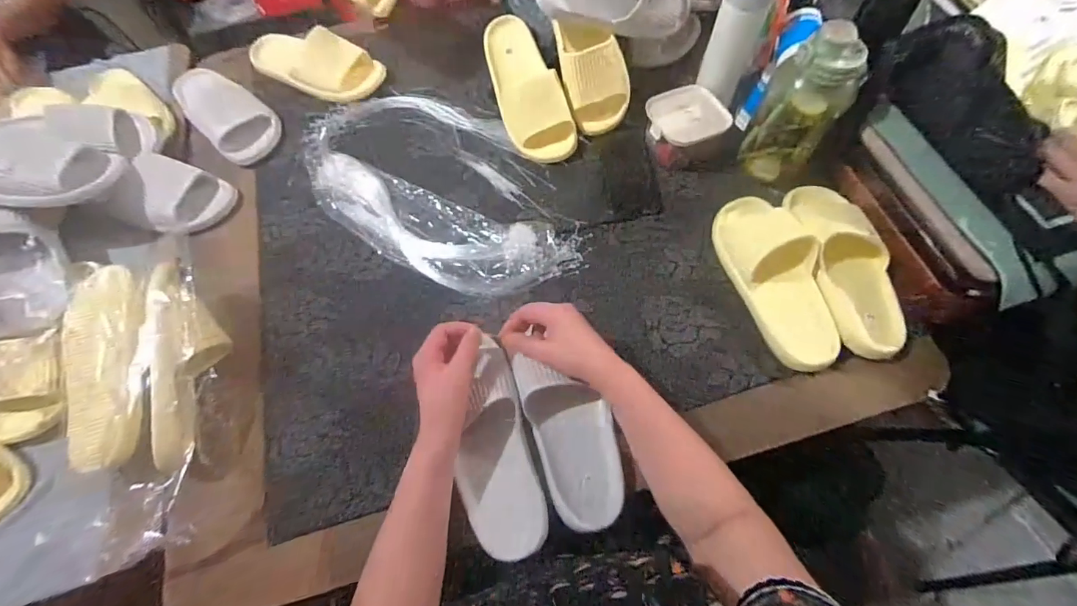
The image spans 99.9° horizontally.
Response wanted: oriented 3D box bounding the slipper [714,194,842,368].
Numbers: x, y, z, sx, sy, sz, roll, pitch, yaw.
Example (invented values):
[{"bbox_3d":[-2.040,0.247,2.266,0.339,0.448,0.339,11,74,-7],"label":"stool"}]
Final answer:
[{"bbox_3d":[0.320,-0.042,0.606,0.105,0.066,0.259,-10,66,-2],"label":"slipper"}]

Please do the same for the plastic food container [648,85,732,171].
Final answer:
[{"bbox_3d":[0.230,-0.274,0.714,0.114,0.059,0.112,-19,67,-7],"label":"plastic food container"}]

